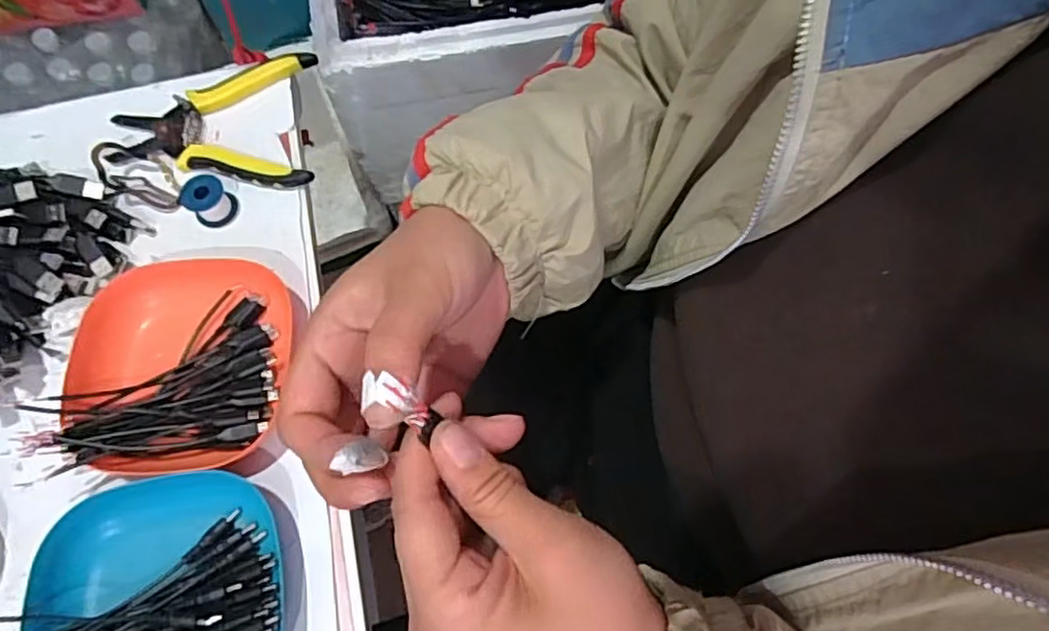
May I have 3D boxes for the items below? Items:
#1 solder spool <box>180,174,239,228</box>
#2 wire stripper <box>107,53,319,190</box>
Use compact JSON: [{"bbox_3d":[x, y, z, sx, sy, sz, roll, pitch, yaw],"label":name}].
[{"bbox_3d":[-0.229,-0.084,0.480,0.030,0.027,0.031,0,68,0],"label":"solder spool"},{"bbox_3d":[-0.240,-0.144,0.509,0.154,0.021,0.113,-4,68,-1],"label":"wire stripper"}]

